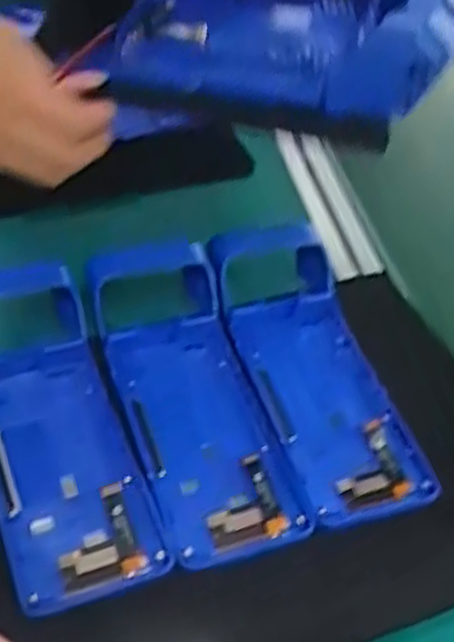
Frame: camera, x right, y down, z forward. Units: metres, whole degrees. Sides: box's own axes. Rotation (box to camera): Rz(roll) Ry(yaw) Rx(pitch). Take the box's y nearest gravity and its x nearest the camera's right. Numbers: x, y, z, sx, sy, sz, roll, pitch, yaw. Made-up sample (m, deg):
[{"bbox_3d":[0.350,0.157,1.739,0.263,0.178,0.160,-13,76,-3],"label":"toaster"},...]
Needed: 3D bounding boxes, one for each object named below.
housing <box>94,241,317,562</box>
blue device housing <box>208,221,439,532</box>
[{"bbox_3d":[-0.023,0.038,0.484,0.079,0.043,0.209,-11,48,-18],"label":"housing"},{"bbox_3d":[0.056,0.023,0.511,0.089,0.042,0.215,-9,47,-16],"label":"blue device housing"}]

